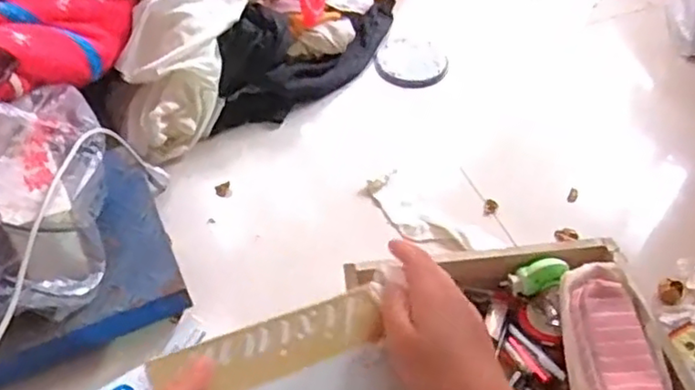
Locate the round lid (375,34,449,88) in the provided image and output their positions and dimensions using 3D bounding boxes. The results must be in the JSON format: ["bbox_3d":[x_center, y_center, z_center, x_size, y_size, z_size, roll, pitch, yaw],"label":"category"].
[{"bbox_3d":[0.127,-0.263,1.251,0.135,0.023,0.133,0,49,0],"label":"round lid"}]

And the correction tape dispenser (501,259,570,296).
[{"bbox_3d":[0.254,0.110,0.855,0.085,0.023,0.037,-26,49,14],"label":"correction tape dispenser"}]

